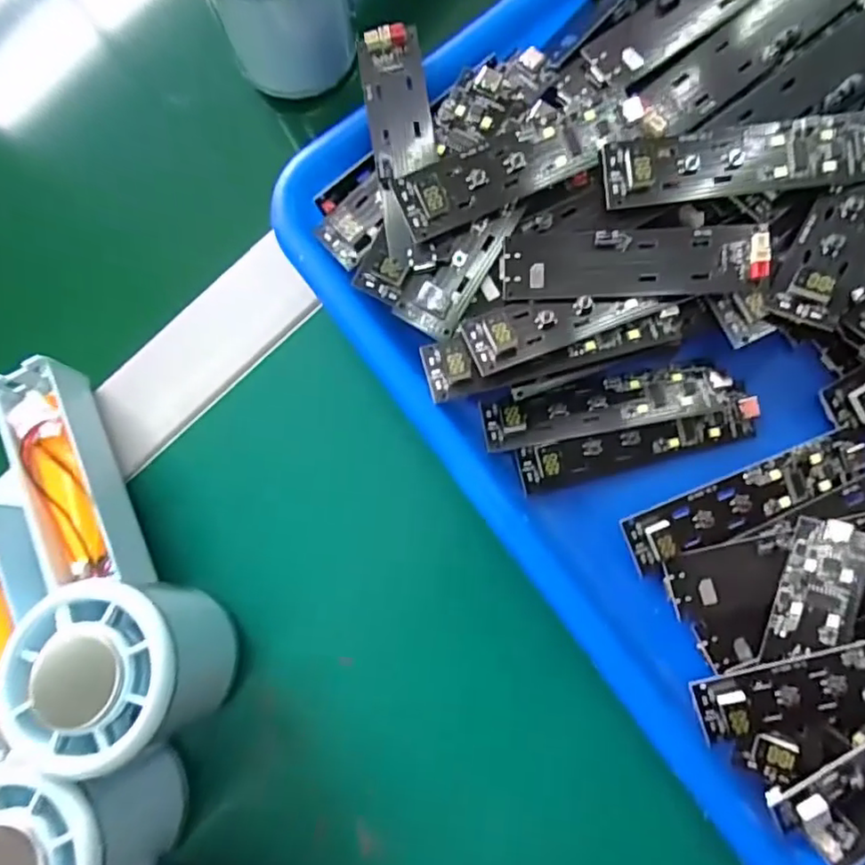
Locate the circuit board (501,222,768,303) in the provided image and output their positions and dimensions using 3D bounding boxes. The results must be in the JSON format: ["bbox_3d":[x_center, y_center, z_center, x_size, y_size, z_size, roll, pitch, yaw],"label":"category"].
[{"bbox_3d":[0.070,-0.061,0.212,0.088,0.008,0.024,-1,83,5],"label":"circuit board"}]

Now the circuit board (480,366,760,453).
[{"bbox_3d":[0.070,-0.011,0.227,0.101,0.008,0.022,-8,83,4],"label":"circuit board"}]

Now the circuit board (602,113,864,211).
[{"bbox_3d":[0.113,-0.096,0.207,0.104,0.011,0.024,-5,83,4],"label":"circuit board"}]

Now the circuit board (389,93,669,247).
[{"bbox_3d":[0.034,-0.097,0.211,0.095,0.009,0.022,-25,97,-1],"label":"circuit board"}]

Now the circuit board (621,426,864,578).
[{"bbox_3d":[0.117,0.025,0.221,0.093,0.007,0.022,-24,82,2],"label":"circuit board"}]

